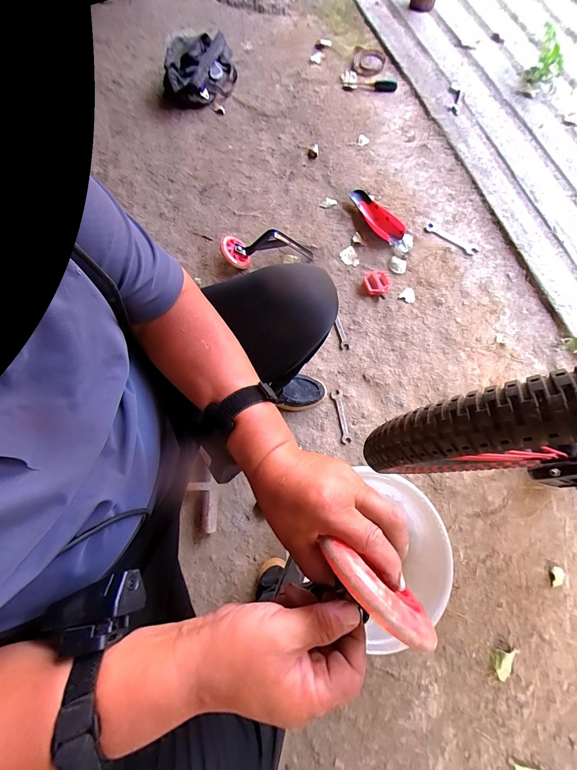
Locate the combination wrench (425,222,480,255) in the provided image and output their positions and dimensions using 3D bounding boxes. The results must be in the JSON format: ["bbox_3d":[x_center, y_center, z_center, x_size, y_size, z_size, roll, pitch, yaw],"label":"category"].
[{"bbox_3d":[0.531,-0.478,0.975,0.179,0.008,0.042,36,78,11],"label":"combination wrench"}]

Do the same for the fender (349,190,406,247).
[{"bbox_3d":[0.298,-0.572,1.009,0.082,0.038,0.261,-32,75,-8],"label":"fender"}]

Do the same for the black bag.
[{"bbox_3d":[-0.361,-1.281,1.203,0.280,0.108,0.320,-13,76,-1],"label":"black bag"}]

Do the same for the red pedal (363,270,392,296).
[{"bbox_3d":[0.277,-0.323,0.944,0.085,0.026,0.085,0,76,2],"label":"red pedal"}]

